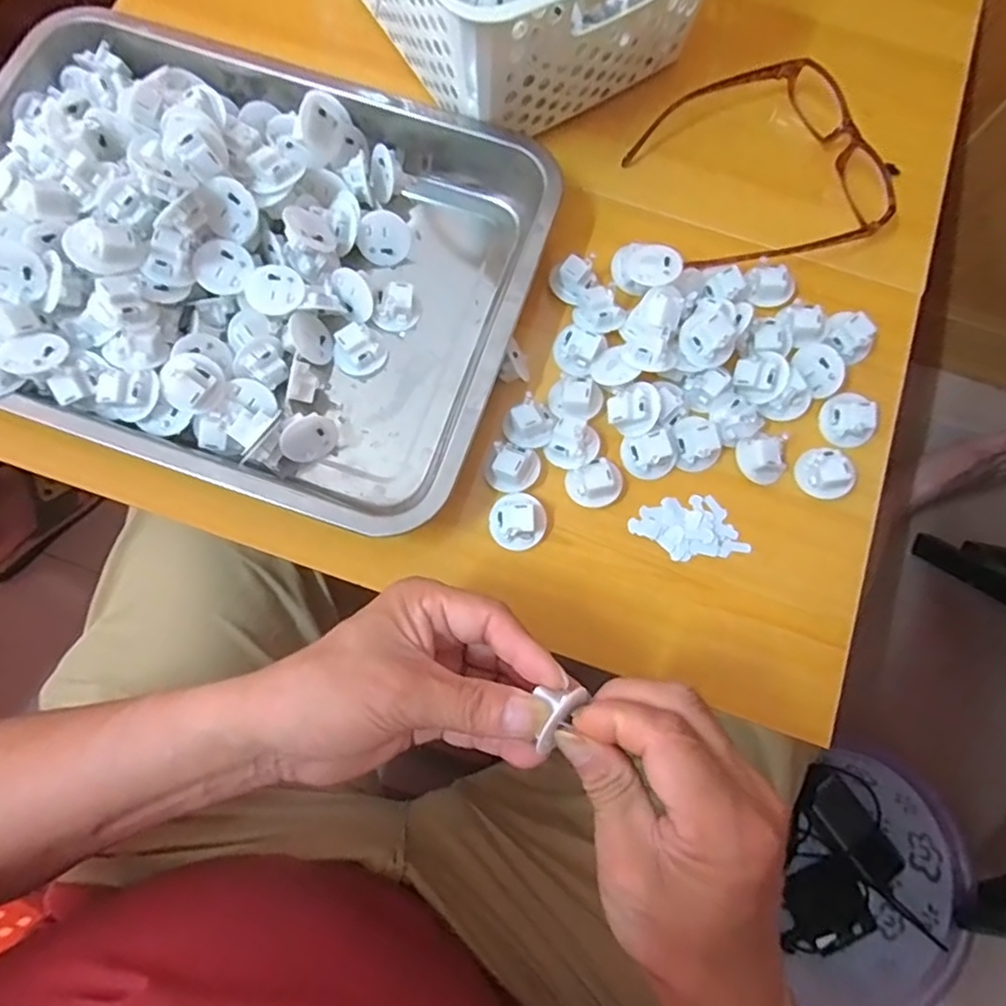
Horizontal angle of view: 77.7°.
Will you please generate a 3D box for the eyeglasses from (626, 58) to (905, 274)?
[{"bbox_3d":[0.176,-0.223,0.414,0.167,0.028,0.143,-22,79,-6],"label":"eyeglasses"}]

